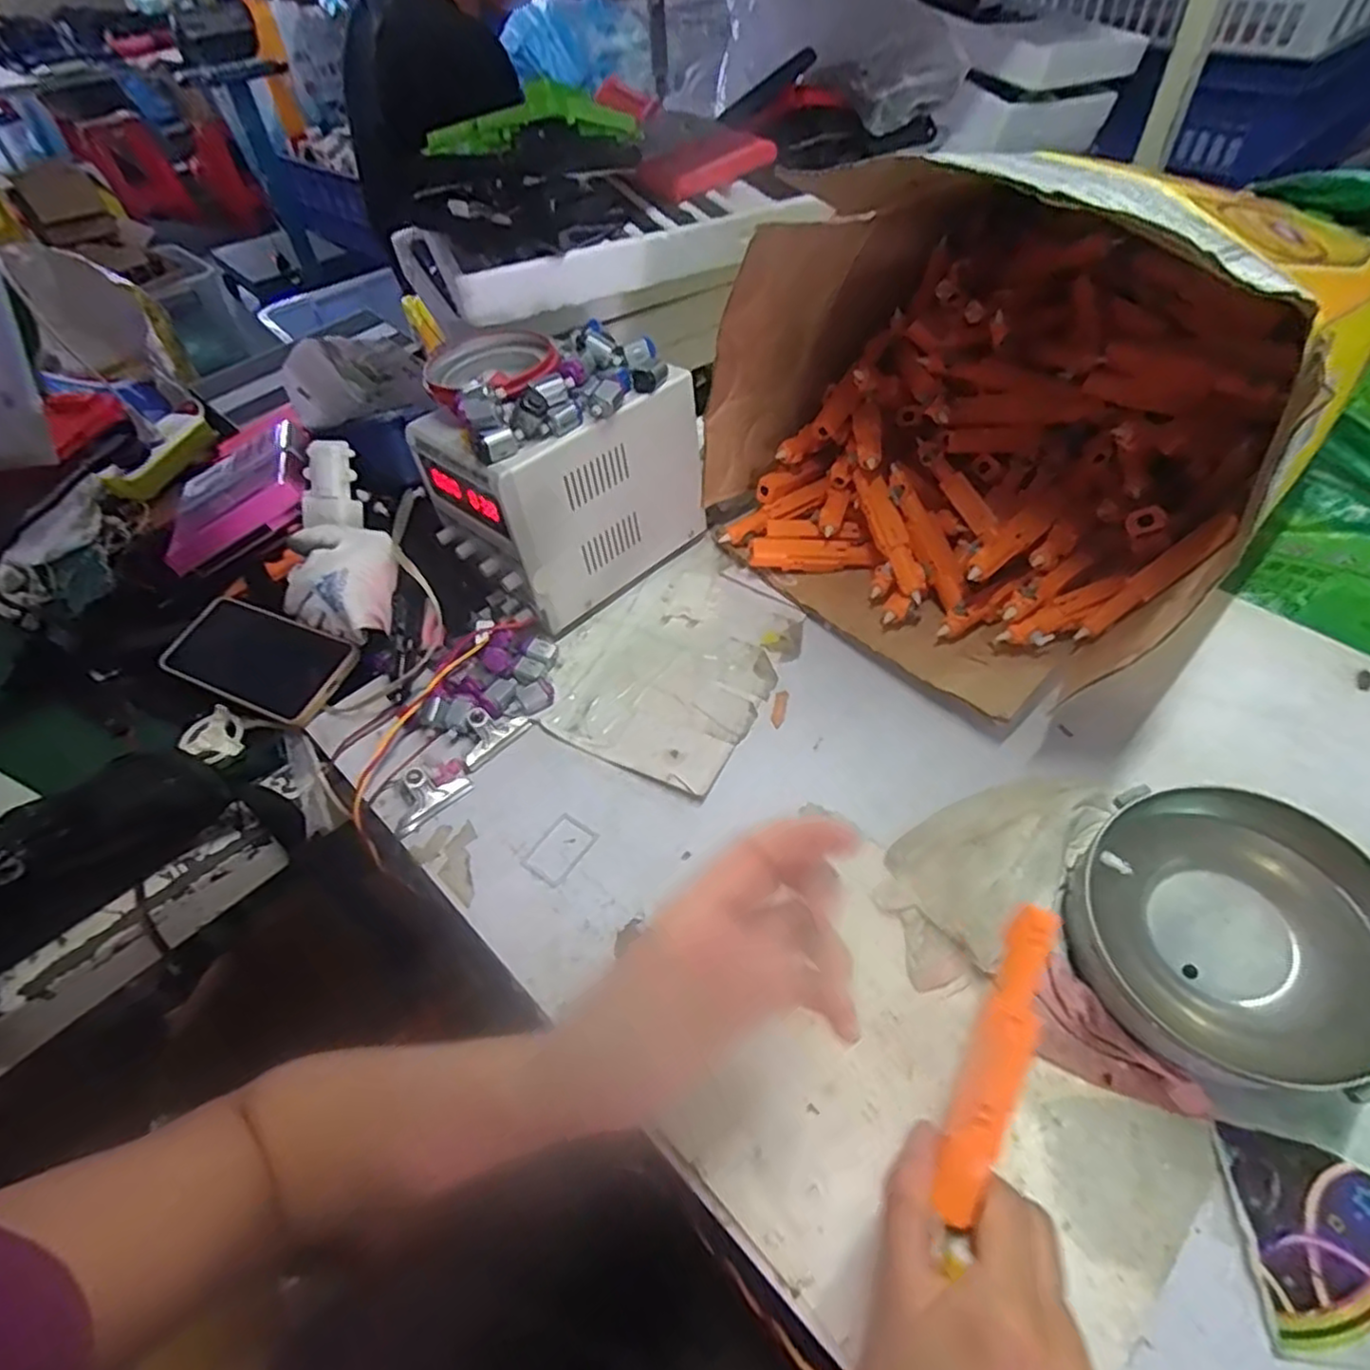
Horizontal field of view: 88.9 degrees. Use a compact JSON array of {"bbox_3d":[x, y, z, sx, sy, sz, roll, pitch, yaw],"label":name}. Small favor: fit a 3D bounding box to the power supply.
[{"bbox_3d":[-0.095,-0.164,0.574,0.197,0.171,0.119,-39,58,-24],"label":"power supply"}]

